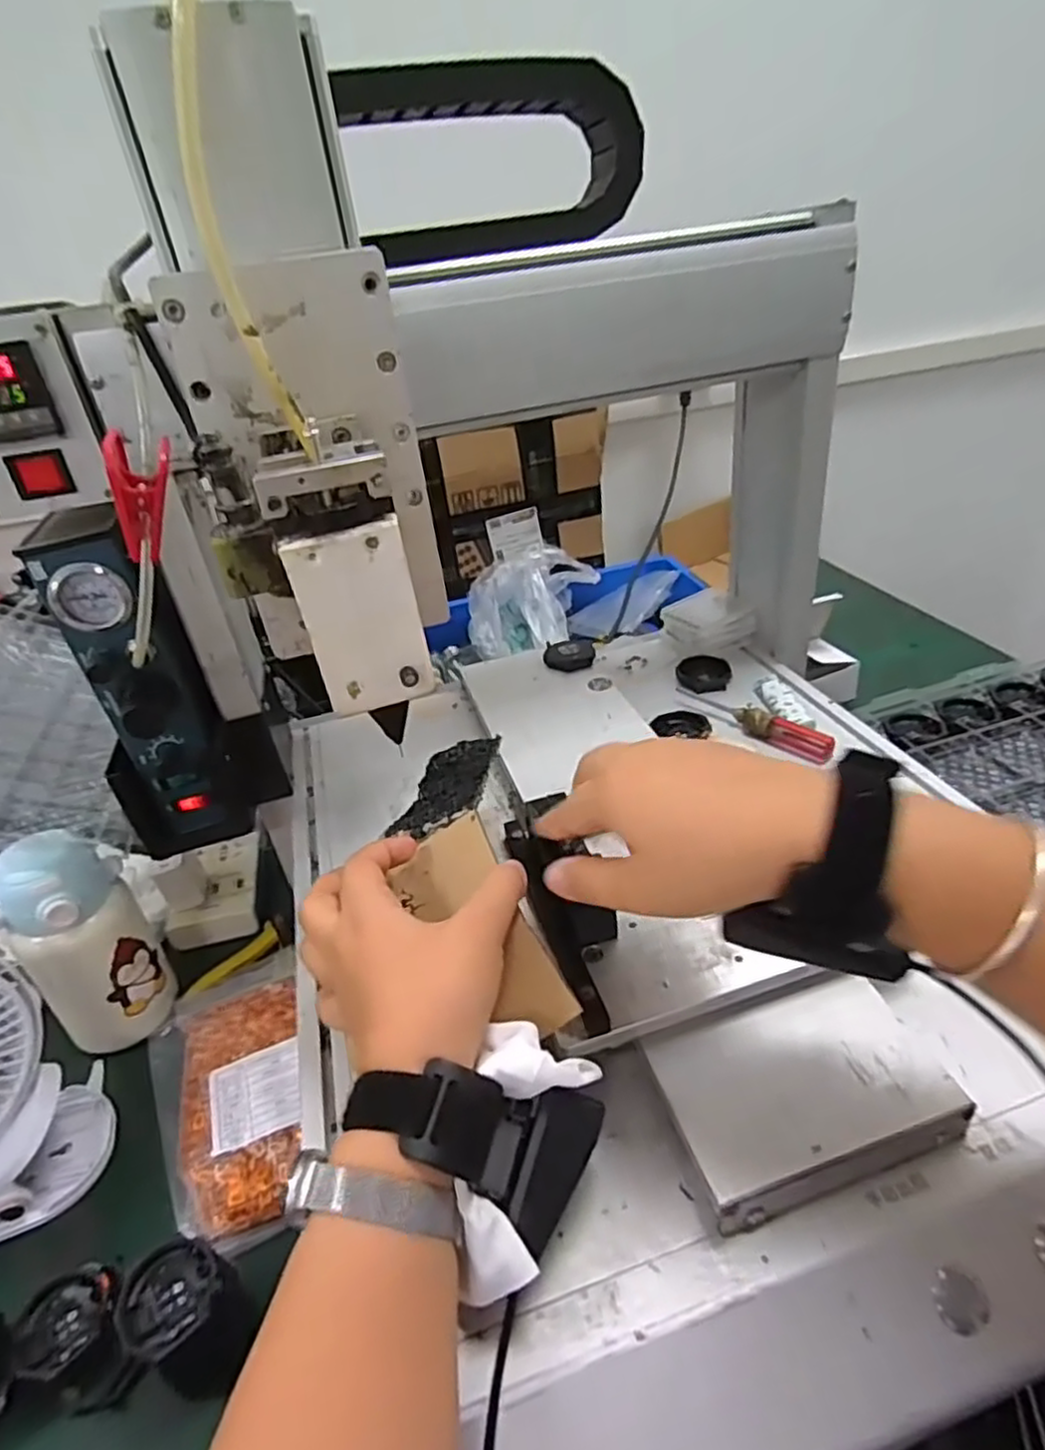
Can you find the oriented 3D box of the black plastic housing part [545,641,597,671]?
[{"bbox_3d":[0.044,-0.067,0.665,0.047,0.013,0.045,-3,33,6],"label":"black plastic housing part"}]

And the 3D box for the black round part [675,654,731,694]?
[{"bbox_3d":[0.165,-0.046,0.648,0.047,0.014,0.054,2,34,14],"label":"black round part"}]

